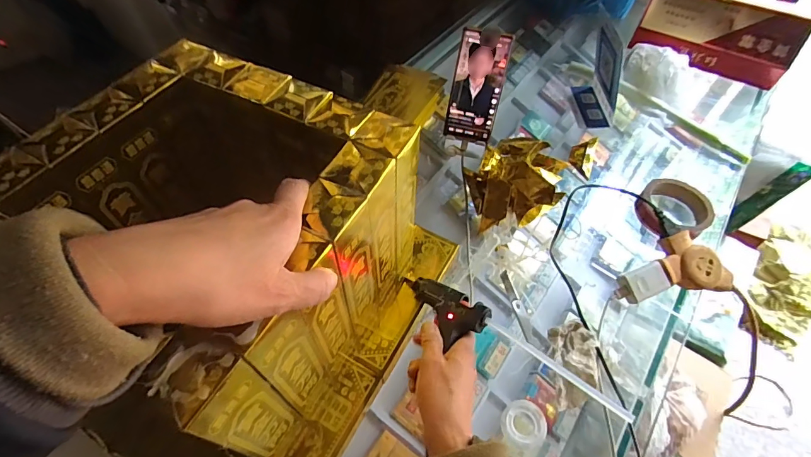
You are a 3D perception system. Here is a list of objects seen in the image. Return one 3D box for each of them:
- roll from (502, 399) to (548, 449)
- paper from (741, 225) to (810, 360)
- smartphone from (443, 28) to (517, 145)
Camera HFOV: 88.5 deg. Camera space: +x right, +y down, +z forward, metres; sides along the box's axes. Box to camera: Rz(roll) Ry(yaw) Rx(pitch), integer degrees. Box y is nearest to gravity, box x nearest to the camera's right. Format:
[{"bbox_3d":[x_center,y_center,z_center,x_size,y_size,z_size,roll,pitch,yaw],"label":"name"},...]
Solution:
[{"bbox_3d":[0.131,0.214,0.460,0.046,0.012,0.046,1,56,-2],"label":"roll"},{"bbox_3d":[1.202,0.202,1.320,0.186,0.104,0.409,2,97,-1],"label":"paper"},{"bbox_3d":[0.108,-0.211,0.630,0.074,0.158,0.009,13,27,6],"label":"smartphone"}]

